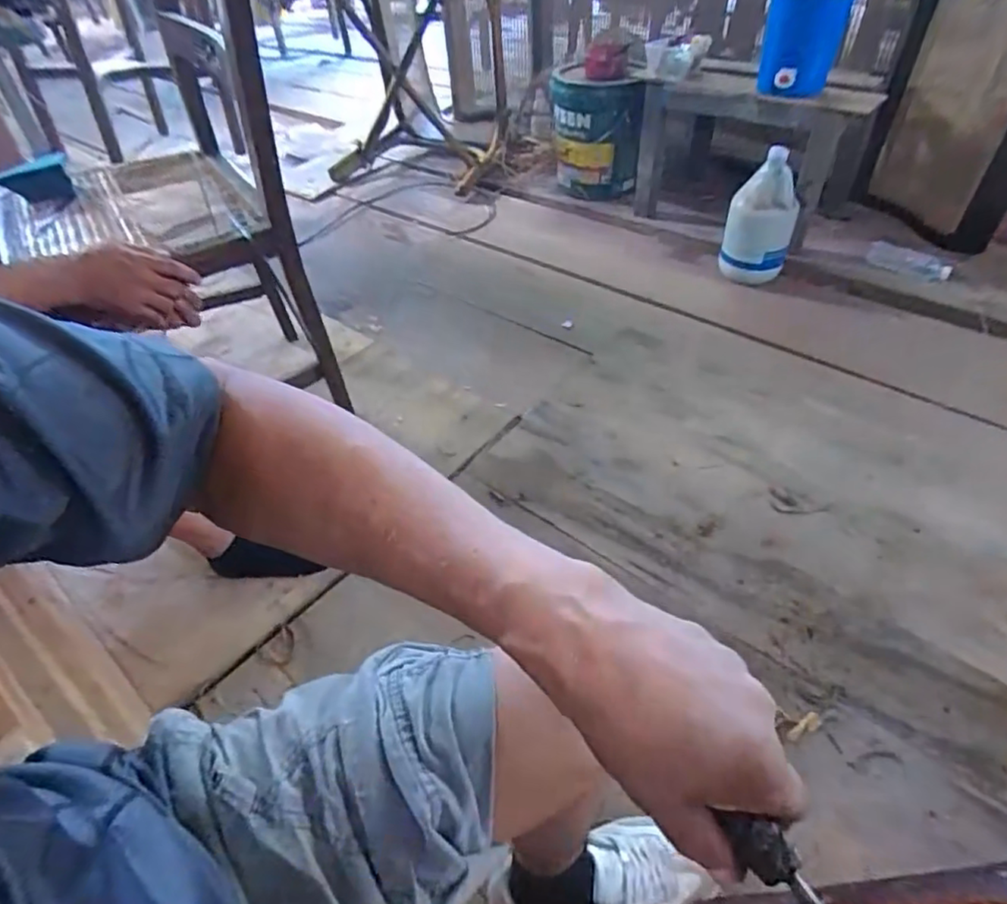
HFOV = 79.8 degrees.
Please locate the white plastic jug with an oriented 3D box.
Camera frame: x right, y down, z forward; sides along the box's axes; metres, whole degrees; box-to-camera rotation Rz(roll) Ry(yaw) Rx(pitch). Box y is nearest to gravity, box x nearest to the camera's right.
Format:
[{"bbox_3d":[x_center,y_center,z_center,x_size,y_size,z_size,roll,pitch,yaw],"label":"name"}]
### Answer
[{"bbox_3d":[0.629,-0.570,1.476,0.155,0.272,0.135,11,46,15],"label":"white plastic jug"}]

